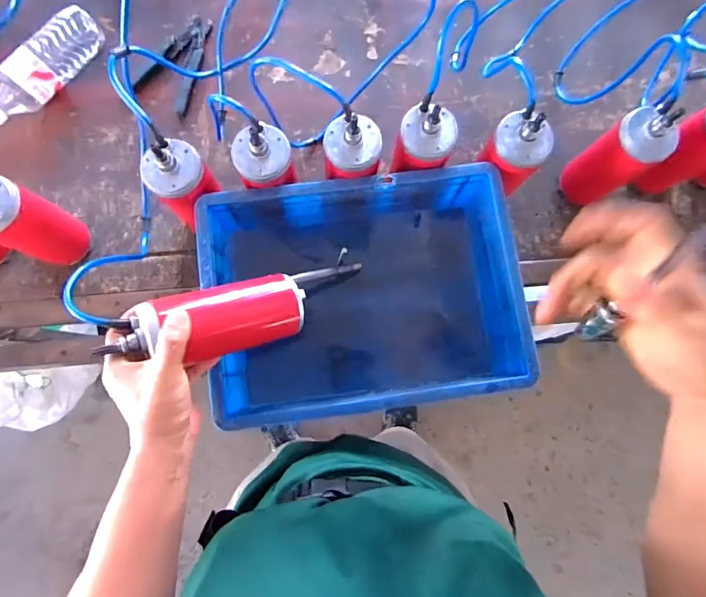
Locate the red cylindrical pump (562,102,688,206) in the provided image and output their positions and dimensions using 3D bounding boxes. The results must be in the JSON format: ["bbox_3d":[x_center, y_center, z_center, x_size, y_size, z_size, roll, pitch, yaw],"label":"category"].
[{"bbox_3d":[0.379,-0.202,0.620,0.065,0.162,0.074,-33,84,-7],"label":"red cylindrical pump"}]

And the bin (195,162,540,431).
[{"bbox_3d":[0.010,-0.003,0.618,0.396,0.162,0.297,-6,81,-3],"label":"bin"}]

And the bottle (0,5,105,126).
[{"bbox_3d":[-0.505,-0.373,0.700,0.058,0.060,0.230,42,82,4],"label":"bottle"}]

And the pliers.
[{"bbox_3d":[-0.286,-0.408,0.732,0.088,0.031,0.177,27,81,2],"label":"pliers"}]

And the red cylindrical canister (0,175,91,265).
[{"bbox_3d":[-0.435,-0.100,0.592,0.062,0.193,0.080,24,81,2],"label":"red cylindrical canister"}]

